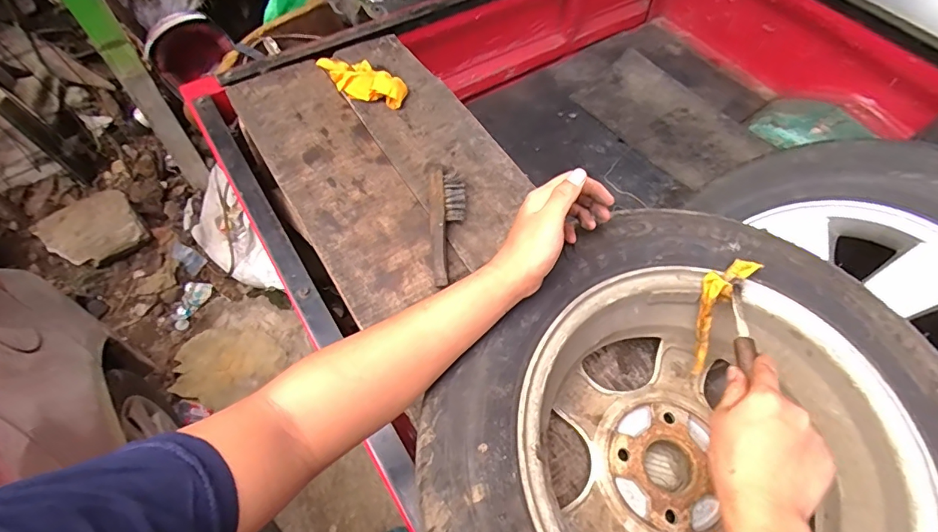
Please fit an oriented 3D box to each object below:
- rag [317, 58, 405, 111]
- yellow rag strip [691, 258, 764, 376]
[{"bbox_3d":[-0.195,-0.326,0.815,0.182,0.039,0.074,30,59,21],"label":"rag"},{"bbox_3d":[0.262,0.057,0.496,0.047,0.134,0.031,16,22,12],"label":"yellow rag strip"}]

